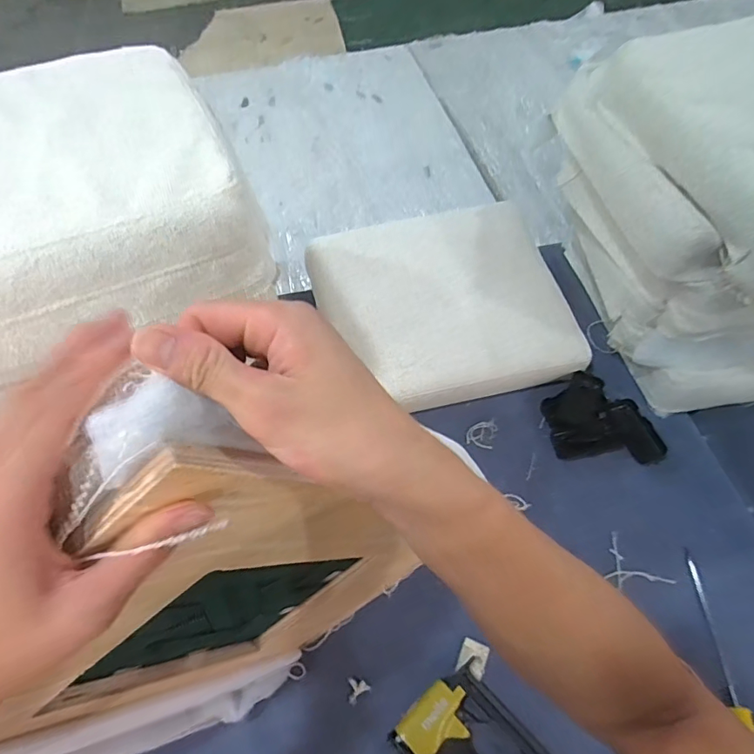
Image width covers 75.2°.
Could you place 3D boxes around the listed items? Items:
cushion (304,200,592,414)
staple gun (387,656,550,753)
[{"bbox_3d":[0.116,-0.159,0.935,0.439,0.064,0.422,-11,59,-5],"label":"cushion"},{"bbox_3d":[0.156,0.486,0.587,0.133,0.048,0.256,-35,64,-18],"label":"staple gun"}]

